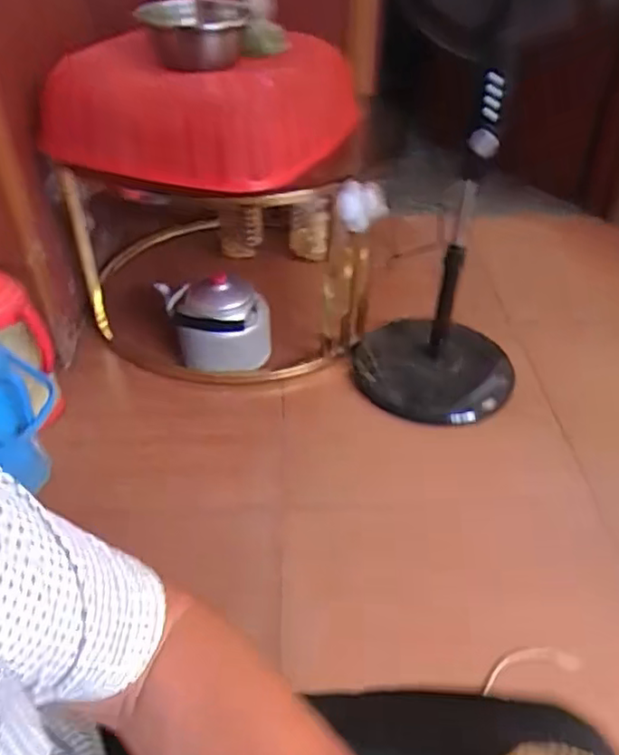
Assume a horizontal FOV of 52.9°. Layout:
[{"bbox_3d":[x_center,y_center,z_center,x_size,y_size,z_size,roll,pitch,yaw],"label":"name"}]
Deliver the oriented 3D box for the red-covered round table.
[{"bbox_3d":[-0.184,-0.390,1.427,0.616,0.693,0.644,1,40,-1],"label":"red-covered round table"}]

